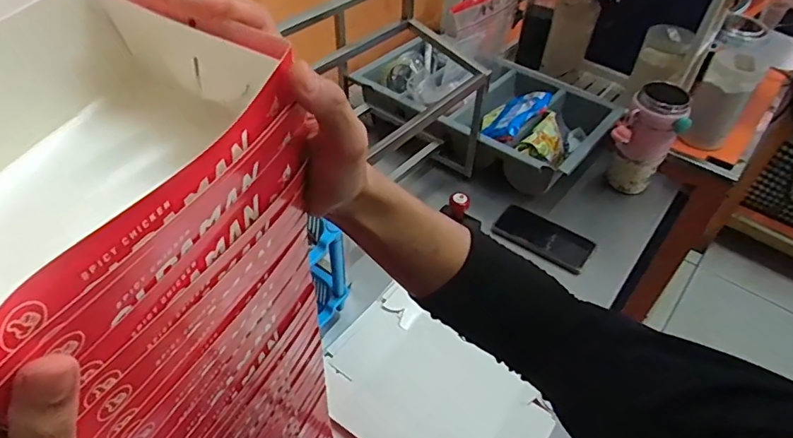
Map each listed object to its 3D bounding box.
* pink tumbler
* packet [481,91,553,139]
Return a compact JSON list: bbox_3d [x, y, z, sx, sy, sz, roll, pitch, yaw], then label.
[{"bbox_3d":[0.445,-0.137,0.935,0.100,0.198,0.078,28,51,21],"label":"pink tumbler"},{"bbox_3d":[0.227,-0.199,0.999,0.078,0.022,0.165,13,46,41],"label":"packet"}]

